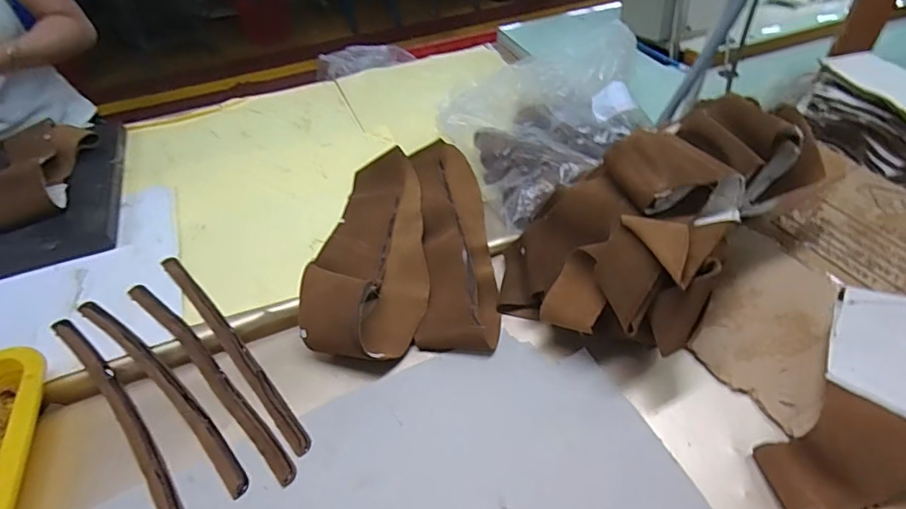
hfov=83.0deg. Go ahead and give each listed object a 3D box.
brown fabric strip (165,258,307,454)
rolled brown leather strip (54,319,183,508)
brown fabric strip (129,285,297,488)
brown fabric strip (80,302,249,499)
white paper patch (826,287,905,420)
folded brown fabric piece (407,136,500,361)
[{"bbox_3d":[-0.241,0.091,0.548,0.018,0.009,0.320,-36,54,-25],"label":"brown fabric strip"},{"bbox_3d":[-0.321,0.154,0.494,0.024,0.011,0.315,-38,55,-26],"label":"rolled brown leather strip"},{"bbox_3d":[-0.253,0.116,0.525,0.313,0.011,0.025,33,58,31],"label":"brown fabric strip"},{"bbox_3d":[-0.296,0.128,0.514,0.311,0.013,0.025,31,57,29],"label":"brown fabric strip"},{"bbox_3d":[0.380,0.080,0.451,0.075,0.013,0.133,18,59,29],"label":"white paper patch"},{"bbox_3d":[-0.002,-0.033,0.635,0.087,0.030,0.341,-6,47,0],"label":"folded brown fabric piece"}]

